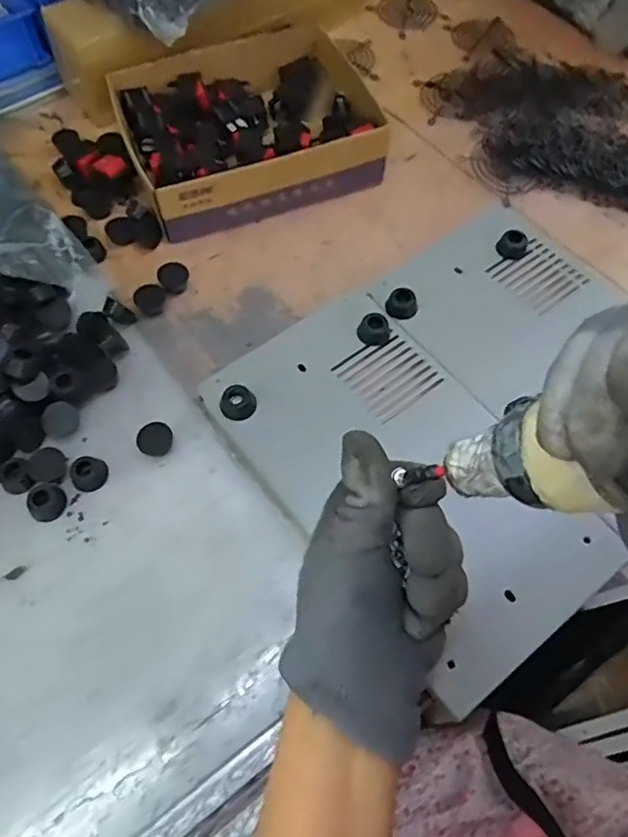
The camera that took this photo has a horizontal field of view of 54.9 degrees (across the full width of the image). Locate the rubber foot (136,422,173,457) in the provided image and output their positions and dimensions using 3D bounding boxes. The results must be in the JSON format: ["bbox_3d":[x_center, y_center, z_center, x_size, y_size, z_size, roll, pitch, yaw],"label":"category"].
[{"bbox_3d":[-0.113,0.015,0.432,0.022,0.016,0.021,6,64,4],"label":"rubber foot"}]

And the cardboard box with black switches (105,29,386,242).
[{"bbox_3d":[-0.062,-0.267,0.553,0.219,0.055,0.182,-21,65,-9],"label":"cardboard box with black switches"}]

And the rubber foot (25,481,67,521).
[{"bbox_3d":[-0.183,0.057,0.414,0.024,0.011,0.025,0,63,1],"label":"rubber foot"}]

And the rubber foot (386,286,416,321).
[{"bbox_3d":[0.069,-0.090,0.474,0.024,0.011,0.025,12,64,7],"label":"rubber foot"}]

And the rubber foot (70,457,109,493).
[{"bbox_3d":[-0.157,0.038,0.421,0.022,0.012,0.021,-1,63,0],"label":"rubber foot"}]

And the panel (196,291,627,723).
[{"bbox_3d":[0.062,0.035,0.413,0.157,0.023,0.268,-34,68,-15],"label":"panel"}]

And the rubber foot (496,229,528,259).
[{"bbox_3d":[0.161,-0.141,0.491,0.023,0.011,0.025,0,63,1],"label":"rubber foot"}]

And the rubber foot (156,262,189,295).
[{"bbox_3d":[-0.115,-0.116,0.497,0.023,0.015,0.022,0,63,1],"label":"rubber foot"}]

